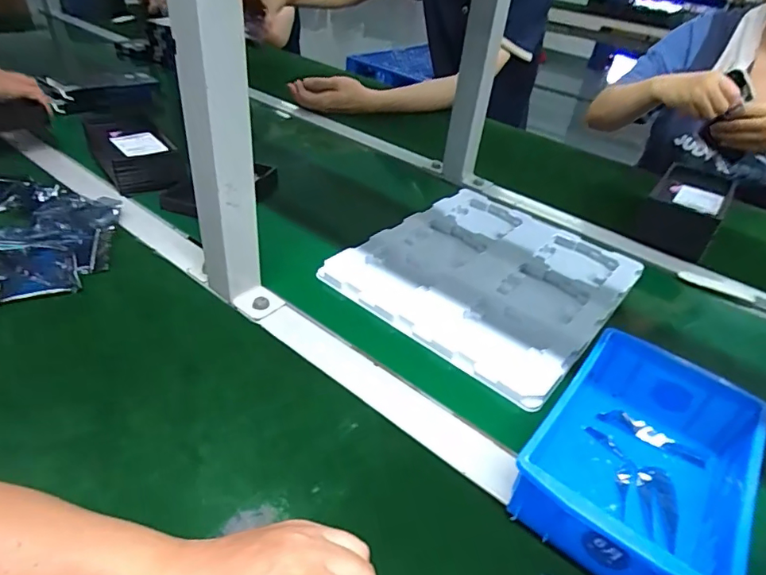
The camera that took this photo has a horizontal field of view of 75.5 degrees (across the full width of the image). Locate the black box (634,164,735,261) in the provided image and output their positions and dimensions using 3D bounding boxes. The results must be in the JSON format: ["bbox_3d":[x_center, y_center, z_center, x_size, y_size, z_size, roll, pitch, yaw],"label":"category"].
[{"bbox_3d":[0.437,-0.112,0.719,0.097,0.063,0.154,28,42,25],"label":"black box"}]

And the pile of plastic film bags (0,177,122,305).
[{"bbox_3d":[-0.406,-0.089,0.584,0.152,0.025,0.297,-27,49,-37],"label":"pile of plastic film bags"}]

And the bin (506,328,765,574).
[{"bbox_3d":[0.192,0.126,0.373,0.132,0.064,0.200,27,41,24],"label":"bin"}]

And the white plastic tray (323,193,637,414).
[{"bbox_3d":[0.134,-0.023,0.609,0.277,0.012,0.328,31,43,28],"label":"white plastic tray"}]

